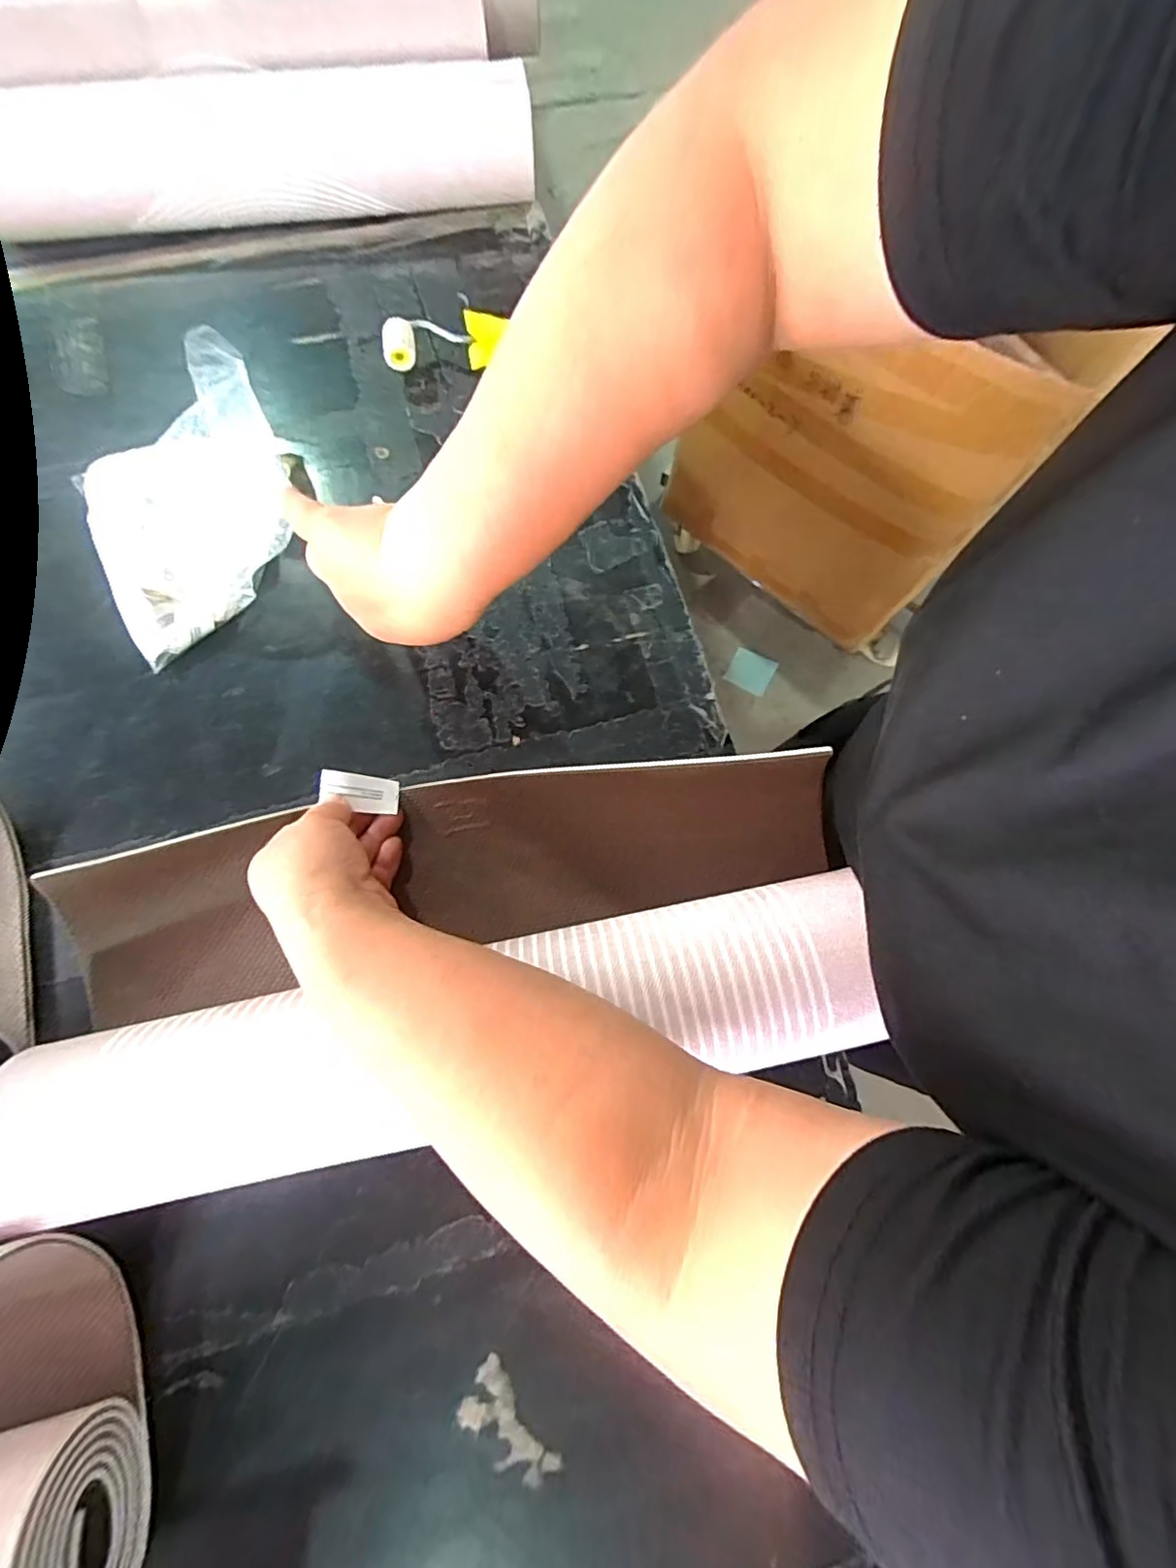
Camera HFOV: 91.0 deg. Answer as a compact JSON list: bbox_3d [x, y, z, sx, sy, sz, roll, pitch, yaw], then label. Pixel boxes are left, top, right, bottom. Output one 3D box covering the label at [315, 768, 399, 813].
[{"bbox_3d":[-0.155,0.005,0.391,0.054,0.004,0.024,15,75,-22],"label":"label"}]

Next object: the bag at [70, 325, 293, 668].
[{"bbox_3d":[-0.301,-0.214,0.430,0.154,0.064,0.184,-26,78,-7],"label":"bag"}]

